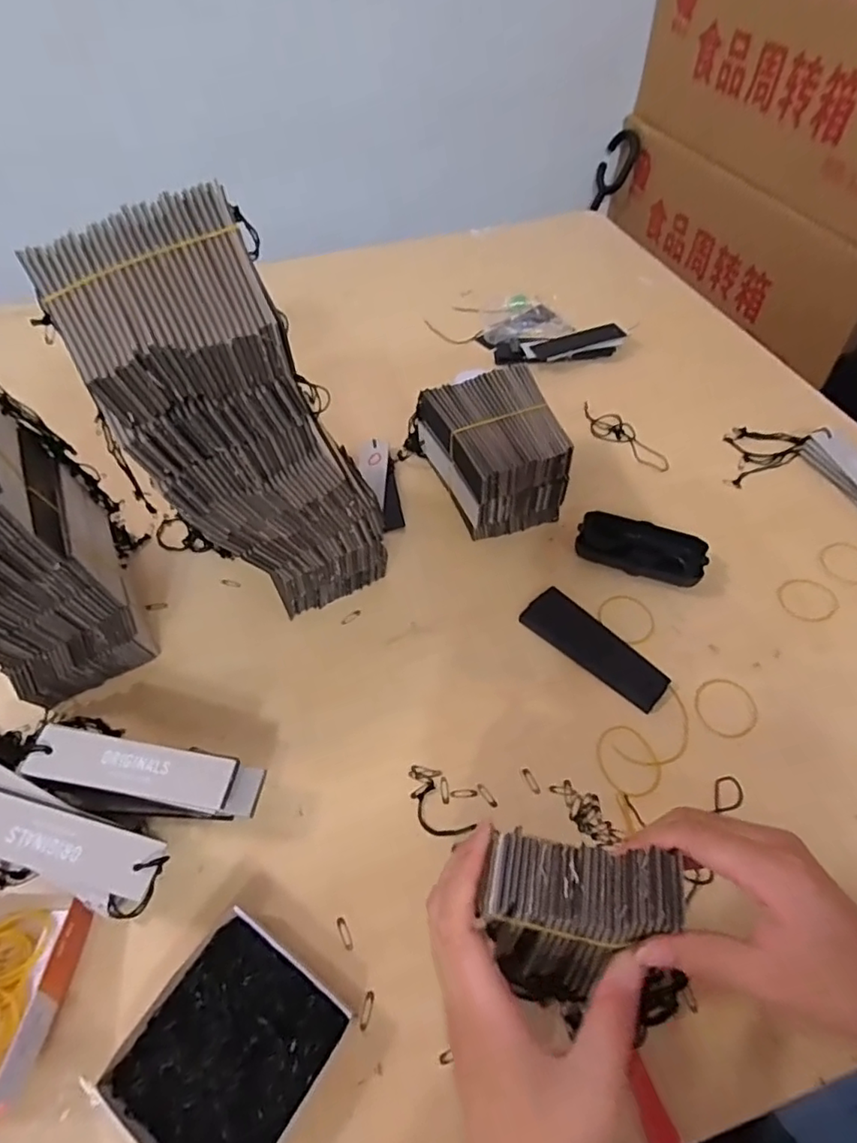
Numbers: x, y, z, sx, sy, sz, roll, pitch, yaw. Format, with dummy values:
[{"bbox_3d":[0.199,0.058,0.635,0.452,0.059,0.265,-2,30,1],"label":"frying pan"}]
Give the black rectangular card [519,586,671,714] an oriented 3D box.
[{"bbox_3d":[0.139,0.063,0.487,0.043,0.008,0.126,-37,59,-23],"label":"black rectangular card"}]

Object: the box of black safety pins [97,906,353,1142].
[{"bbox_3d":[-0.112,0.270,0.330,0.098,0.024,0.103,28,58,22],"label":"box of black safety pins"}]

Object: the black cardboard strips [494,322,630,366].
[{"bbox_3d":[0.171,-0.291,0.747,0.166,0.021,0.055,-9,52,-5],"label":"black cardboard strips"}]

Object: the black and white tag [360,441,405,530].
[{"bbox_3d":[-0.051,-0.096,0.616,0.035,0.007,0.127,-3,54,-14],"label":"black and white tag"}]

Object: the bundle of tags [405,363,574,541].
[{"bbox_3d":[0.060,-0.110,0.557,0.105,0.108,0.133,-16,53,-10],"label":"bundle of tags"}]

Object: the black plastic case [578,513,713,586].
[{"bbox_3d":[0.193,-0.020,0.535,0.110,0.025,0.054,14,54,13],"label":"black plastic case"}]

